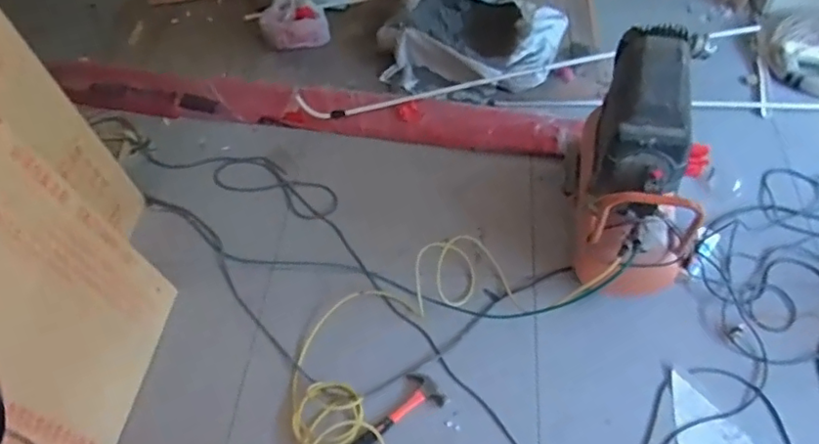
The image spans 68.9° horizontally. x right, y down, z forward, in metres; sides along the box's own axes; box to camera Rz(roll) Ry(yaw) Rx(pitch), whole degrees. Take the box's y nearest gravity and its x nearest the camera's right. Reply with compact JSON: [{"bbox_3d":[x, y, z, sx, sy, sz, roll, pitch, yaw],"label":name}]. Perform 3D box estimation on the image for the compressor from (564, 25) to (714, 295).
[{"bbox_3d":[0.573,-0.102,1.480,0.268,0.570,0.479,3,56,9],"label":"compressor"}]

